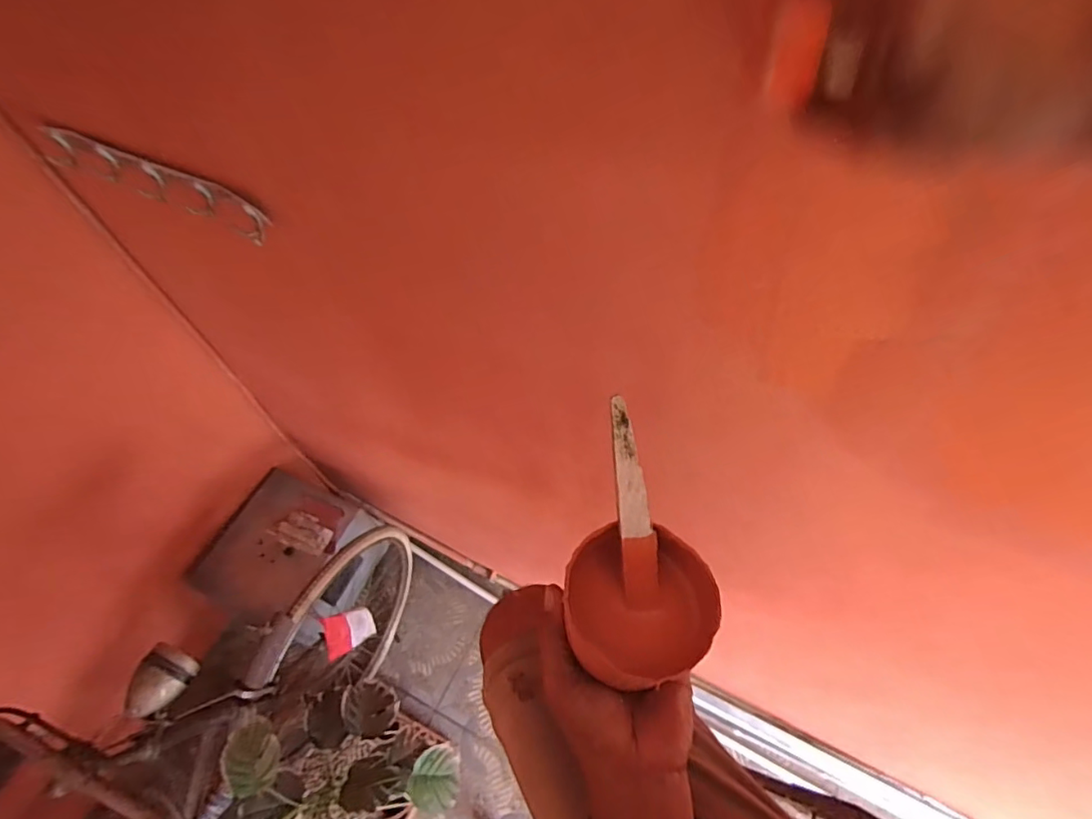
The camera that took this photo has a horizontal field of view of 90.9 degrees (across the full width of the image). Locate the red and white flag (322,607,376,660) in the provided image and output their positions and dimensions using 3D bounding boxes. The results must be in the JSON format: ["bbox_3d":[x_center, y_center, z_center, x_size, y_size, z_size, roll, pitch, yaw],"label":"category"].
[{"bbox_3d":[-0.505,0.571,1.406,0.027,0.130,0.163,8,12,26],"label":"red and white flag"}]

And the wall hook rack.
[{"bbox_3d":[-0.594,-0.343,0.794,0.466,0.063,0.035,23,61,15],"label":"wall hook rack"}]

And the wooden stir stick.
[{"bbox_3d":[0.051,0.058,0.312,0.021,0.135,0.005,-12,18,-6],"label":"wooden stir stick"}]

